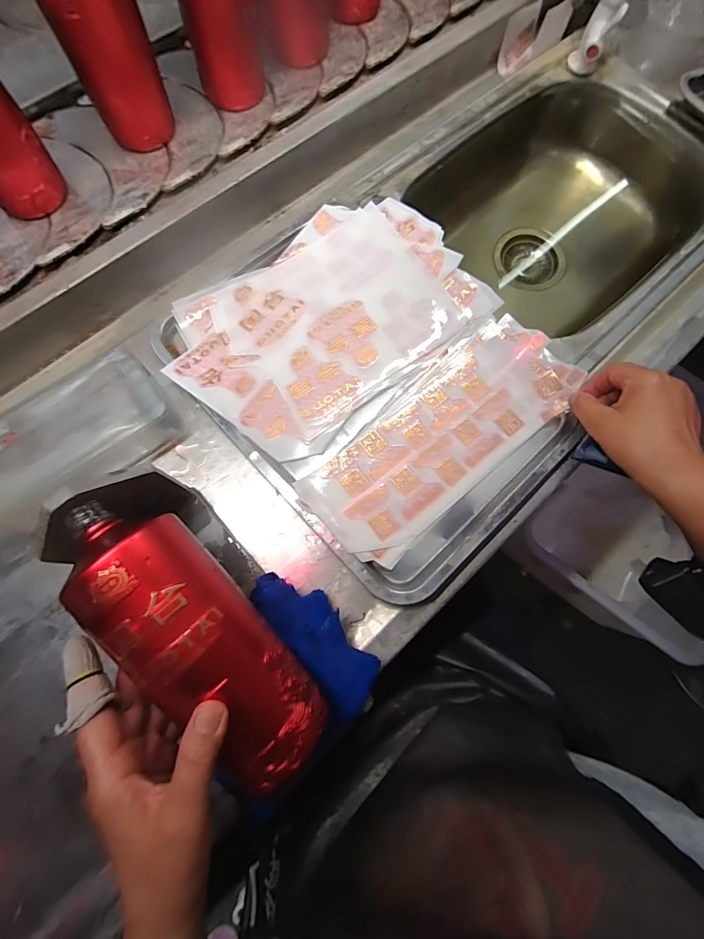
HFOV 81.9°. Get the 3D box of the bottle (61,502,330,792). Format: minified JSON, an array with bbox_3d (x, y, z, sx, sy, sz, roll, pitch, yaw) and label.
[{"bbox_3d":[-0.106,0.103,0.262,0.068,0.058,0.216,-43,91,-9],"label":"bottle"}]

